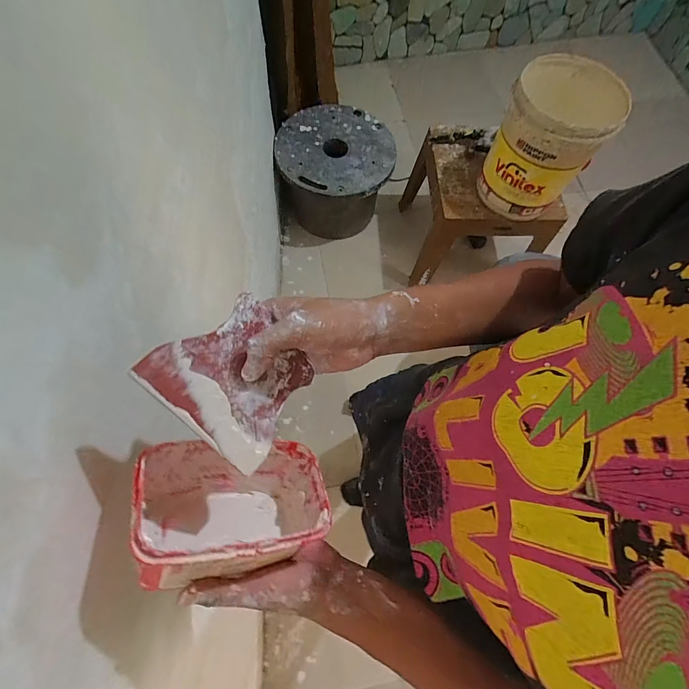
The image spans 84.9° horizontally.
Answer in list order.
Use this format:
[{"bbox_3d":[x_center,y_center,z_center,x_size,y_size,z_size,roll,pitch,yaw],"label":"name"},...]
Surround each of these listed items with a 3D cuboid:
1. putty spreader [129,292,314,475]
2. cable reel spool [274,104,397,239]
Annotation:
[{"bbox_3d":[-0.084,0.027,0.303,0.103,0.006,0.117,-49,118,-25],"label":"putty spreader"},{"bbox_3d":[-0.046,-0.709,1.636,0.464,0.356,0.380,13,68,2],"label":"cable reel spool"}]

